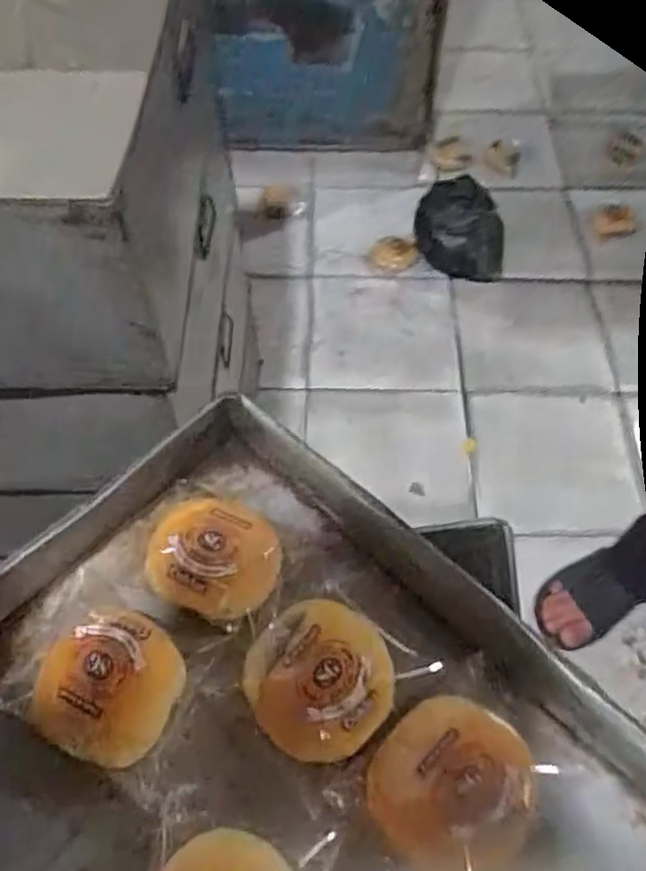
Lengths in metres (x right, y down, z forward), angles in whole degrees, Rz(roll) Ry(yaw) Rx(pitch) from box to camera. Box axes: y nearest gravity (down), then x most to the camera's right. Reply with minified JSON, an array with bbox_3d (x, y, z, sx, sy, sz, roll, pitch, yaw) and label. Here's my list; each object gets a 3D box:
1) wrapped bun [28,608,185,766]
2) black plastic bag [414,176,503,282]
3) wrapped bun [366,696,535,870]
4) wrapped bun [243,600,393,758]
[{"bbox_3d":[-0.138,0.159,0.445,0.092,0.041,0.086,0,57,0],"label":"wrapped bun"},{"bbox_3d":[0.286,-0.431,1.455,0.190,0.140,0.145,8,59,5],"label":"black plastic bag"},{"bbox_3d":[0.077,0.206,0.411,0.089,0.037,0.096,0,57,0],"label":"wrapped bun"},{"bbox_3d":[-0.001,0.153,0.447,0.090,0.033,0.091,0,57,0],"label":"wrapped bun"}]

